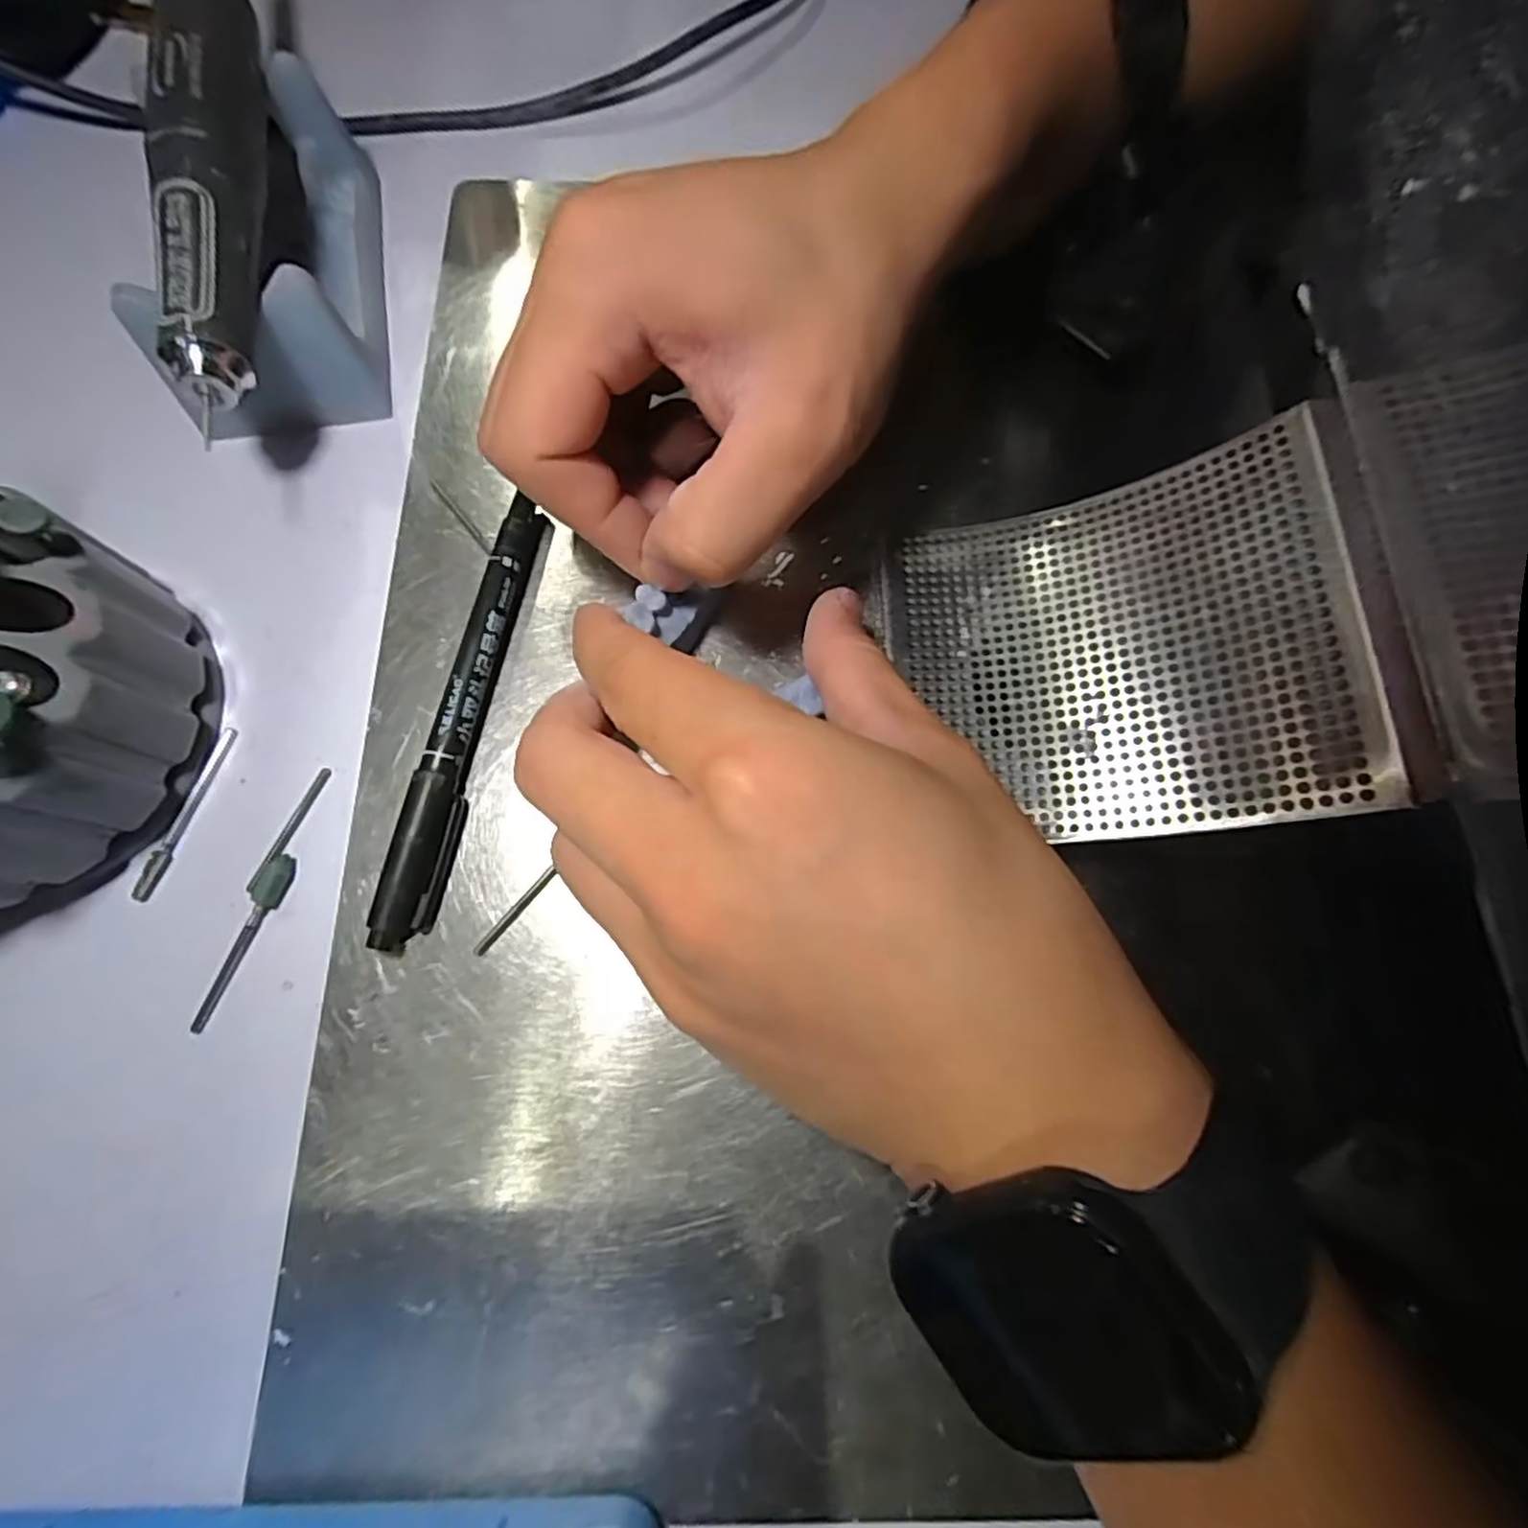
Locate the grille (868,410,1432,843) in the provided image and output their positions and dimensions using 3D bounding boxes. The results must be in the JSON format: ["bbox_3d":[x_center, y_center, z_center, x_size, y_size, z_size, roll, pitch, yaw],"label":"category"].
[{"bbox_3d":[0.089,-0.030,0.181,0.108,0.015,0.094,-10,73,31],"label":"grille"}]

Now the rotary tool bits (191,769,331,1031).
[{"bbox_3d":[-0.133,0.034,0.186,0.009,0.006,0.071,18,75,4],"label":"rotary tool bits"}]

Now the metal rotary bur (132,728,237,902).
[{"bbox_3d":[-0.159,0.013,0.193,0.005,0.004,0.050,17,75,4],"label":"metal rotary bur"}]

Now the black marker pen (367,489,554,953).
[{"bbox_3d":[-0.082,-0.014,0.196,0.013,0.013,0.127,10,74,2],"label":"black marker pen"}]

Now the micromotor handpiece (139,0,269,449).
[{"bbox_3d":[-0.158,-0.184,0.200,0.024,0.021,0.189,-11,75,-4],"label":"micromotor handpiece"}]

